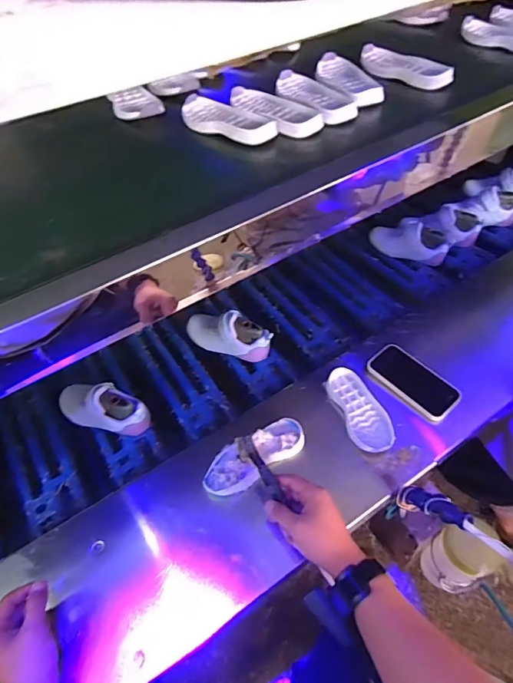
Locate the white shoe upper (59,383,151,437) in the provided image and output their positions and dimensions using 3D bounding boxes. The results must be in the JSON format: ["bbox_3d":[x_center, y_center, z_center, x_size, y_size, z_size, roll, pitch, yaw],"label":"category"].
[{"bbox_3d":[-0.279,0.116,0.764,0.174,0.069,0.065,11,56,10],"label":"white shoe upper"}]

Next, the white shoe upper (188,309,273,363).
[{"bbox_3d":[-0.057,-0.017,0.862,0.186,0.090,0.064,12,55,25],"label":"white shoe upper"}]

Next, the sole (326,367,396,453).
[{"bbox_3d":[0.173,0.112,0.725,0.070,0.021,0.161,-16,56,-9],"label":"sole"}]

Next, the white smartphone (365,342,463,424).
[{"bbox_3d":[0.277,0.067,0.758,0.081,0.016,0.157,-41,55,-14],"label":"white smartphone"}]

